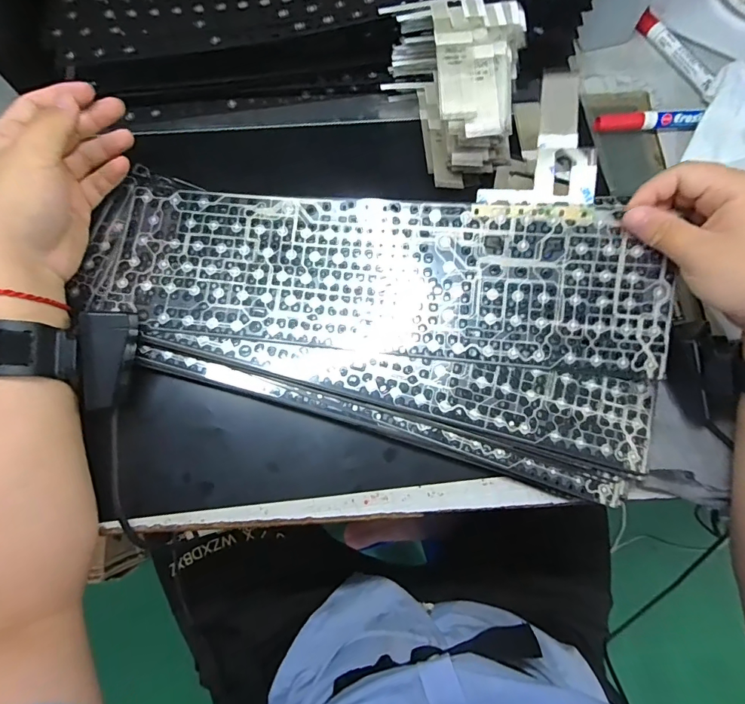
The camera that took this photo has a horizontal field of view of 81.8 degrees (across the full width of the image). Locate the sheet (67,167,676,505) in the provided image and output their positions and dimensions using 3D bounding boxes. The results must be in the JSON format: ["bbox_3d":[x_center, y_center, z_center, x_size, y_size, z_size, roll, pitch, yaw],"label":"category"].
[{"bbox_3d":[-0.007,-0.035,0.333,0.443,0.021,0.186,12,85,4],"label":"sheet"}]

